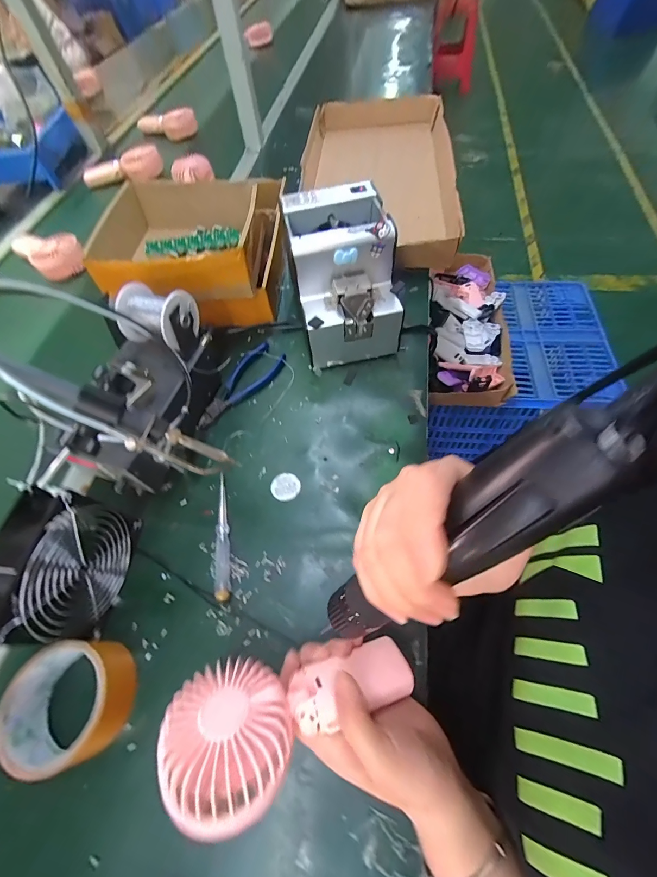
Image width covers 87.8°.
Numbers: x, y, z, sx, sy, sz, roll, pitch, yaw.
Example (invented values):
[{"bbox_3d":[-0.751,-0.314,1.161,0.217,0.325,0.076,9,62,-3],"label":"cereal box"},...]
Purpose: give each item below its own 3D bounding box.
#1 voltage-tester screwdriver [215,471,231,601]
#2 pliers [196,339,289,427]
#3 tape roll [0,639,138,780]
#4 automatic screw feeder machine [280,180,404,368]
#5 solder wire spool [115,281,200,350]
[{"bbox_3d":[-0.117,0.102,0.374,0.015,0.015,0.136,-12,61,1],"label":"voltage-tester screwdriver"},{"bbox_3d":[-0.120,-0.075,0.465,0.050,0.023,0.155,30,70,21],"label":"pliers"},{"bbox_3d":[-0.226,0.227,0.296,0.087,0.043,0.088,-3,62,6],"label":"tape roll"},{"bbox_3d":[0.016,-0.212,0.466,0.131,0.152,0.168,-12,60,-2],"label":"automatic screw feeder machine"},{"bbox_3d":[-0.198,-0.135,0.403,0.075,0.067,0.067,9,64,12],"label":"solder wire spool"}]

